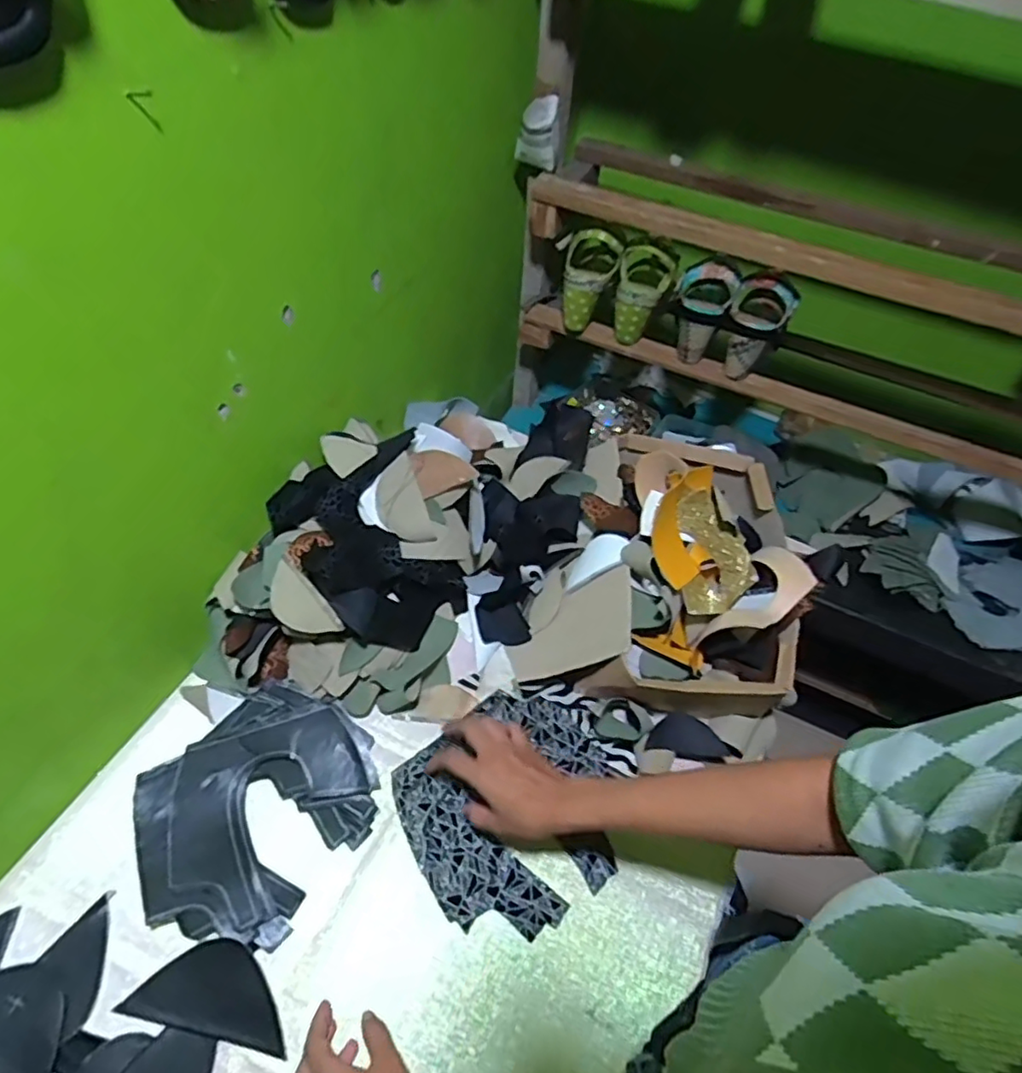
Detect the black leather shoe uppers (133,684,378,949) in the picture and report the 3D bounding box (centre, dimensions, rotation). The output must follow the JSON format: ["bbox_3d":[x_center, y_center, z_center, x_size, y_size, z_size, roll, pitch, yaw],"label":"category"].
[{"bbox_3d":[-0.241,0.259,0.599,0.183,0.040,0.215,30,54,18],"label":"black leather shoe uppers"}]

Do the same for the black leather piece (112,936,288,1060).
[{"bbox_3d":[-0.245,0.378,0.521,0.132,0.011,0.062,12,50,4],"label":"black leather piece"}]

